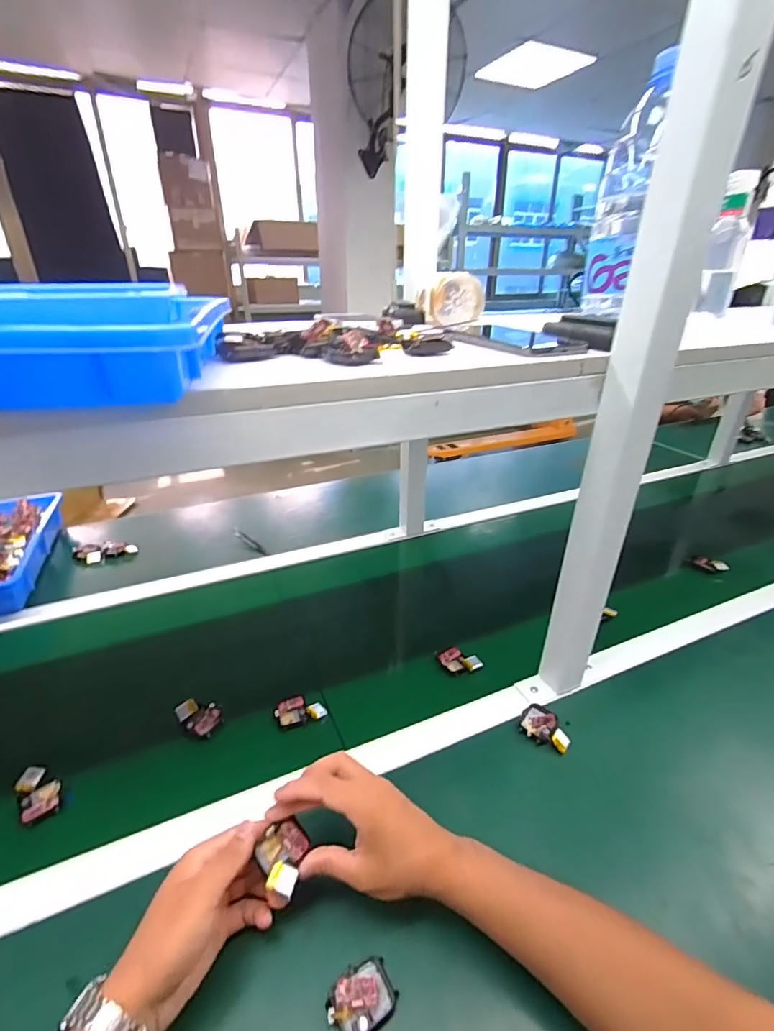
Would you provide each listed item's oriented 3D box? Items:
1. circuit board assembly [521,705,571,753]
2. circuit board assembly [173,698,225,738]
[{"bbox_3d":[0.192,0.251,0.546,0.056,0.022,0.048,18,33,29],"label":"circuit board assembly"},{"bbox_3d":[-0.229,0.244,0.559,0.058,0.013,0.036,14,32,24],"label":"circuit board assembly"}]

